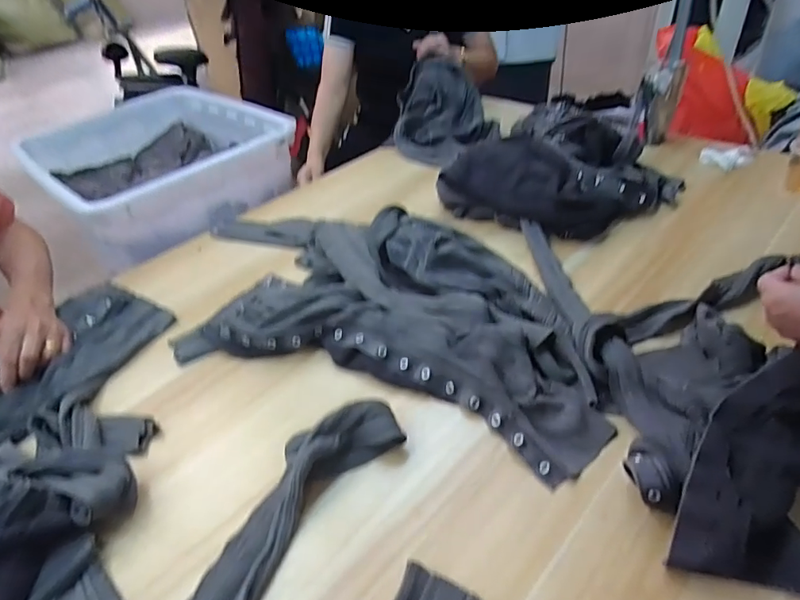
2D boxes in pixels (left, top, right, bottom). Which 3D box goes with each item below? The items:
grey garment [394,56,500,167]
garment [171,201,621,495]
[{"bbox_3d":[0.107,-0.440,1.121,0.241,0.143,0.243,-2,41,7],"label":"grey garment"},{"bbox_3d":[-0.057,-0.009,0.692,0.688,0.057,0.382,9,43,19],"label":"garment"}]

